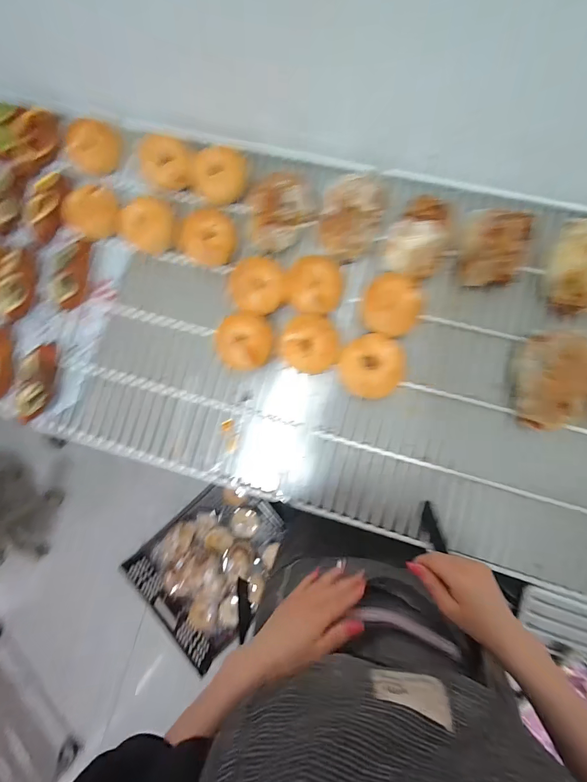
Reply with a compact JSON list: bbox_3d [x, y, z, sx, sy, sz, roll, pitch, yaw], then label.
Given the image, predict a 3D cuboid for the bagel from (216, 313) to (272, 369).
[{"bbox_3d":[-0.088,-0.086,0.581,0.097,0.048,0.092,-1,84,5],"label":"bagel"}]

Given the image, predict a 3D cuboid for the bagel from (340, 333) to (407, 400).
[{"bbox_3d":[0.132,-0.040,0.554,0.104,0.028,0.102,-1,84,5],"label":"bagel"}]

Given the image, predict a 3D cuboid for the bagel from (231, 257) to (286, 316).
[{"bbox_3d":[-0.061,-0.180,0.585,0.095,0.047,0.091,-14,83,4],"label":"bagel"}]

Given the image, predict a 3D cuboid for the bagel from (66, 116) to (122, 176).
[{"bbox_3d":[-0.374,-0.460,0.624,0.076,0.052,0.099,43,89,8],"label":"bagel"}]

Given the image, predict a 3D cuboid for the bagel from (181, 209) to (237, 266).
[{"bbox_3d":[-0.150,-0.276,0.603,0.095,0.048,0.093,22,87,7],"label":"bagel"}]

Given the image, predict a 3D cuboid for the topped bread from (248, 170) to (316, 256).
[{"bbox_3d":[-0.021,-0.317,0.592,0.123,0.050,0.121,-13,83,4],"label":"topped bread"}]

